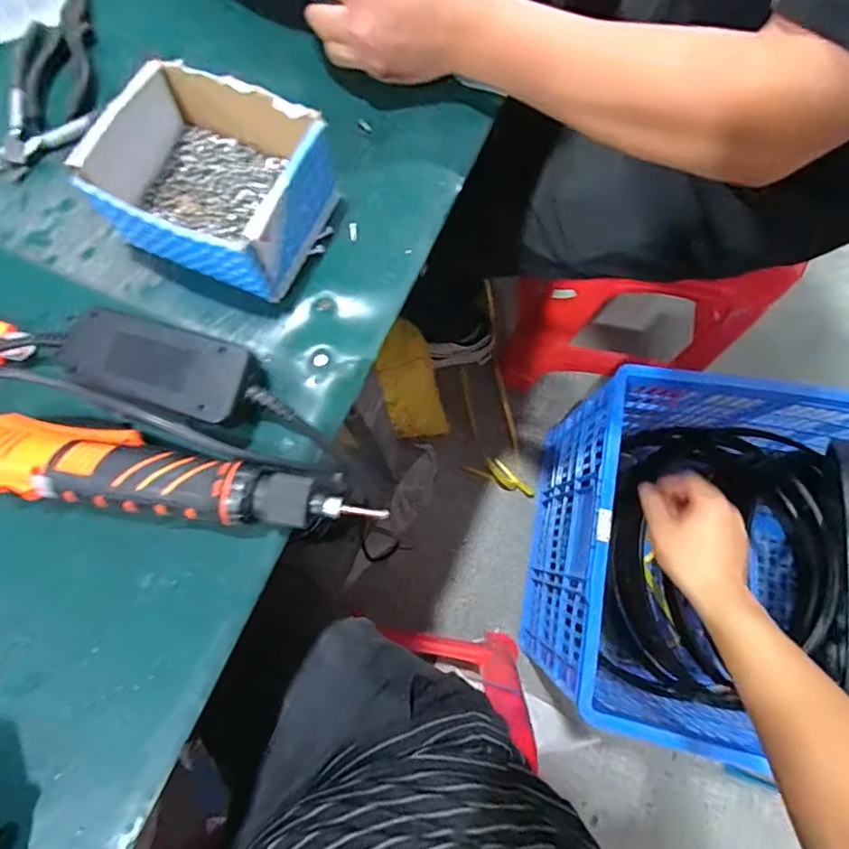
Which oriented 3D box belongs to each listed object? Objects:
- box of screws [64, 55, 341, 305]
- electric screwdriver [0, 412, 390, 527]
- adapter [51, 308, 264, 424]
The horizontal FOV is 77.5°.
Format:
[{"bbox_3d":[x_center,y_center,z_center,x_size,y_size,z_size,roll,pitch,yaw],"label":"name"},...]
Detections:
[{"bbox_3d":[-0.143,-0.167,0.368,0.133,0.072,0.112,23,78,4],"label":"box of screws"},{"bbox_3d":[-0.157,0.034,0.339,0.248,0.044,0.048,7,78,1],"label":"electric screwdriver"},{"bbox_3d":[-0.170,-0.037,0.352,0.119,0.041,0.057,18,78,3],"label":"adapter"}]

